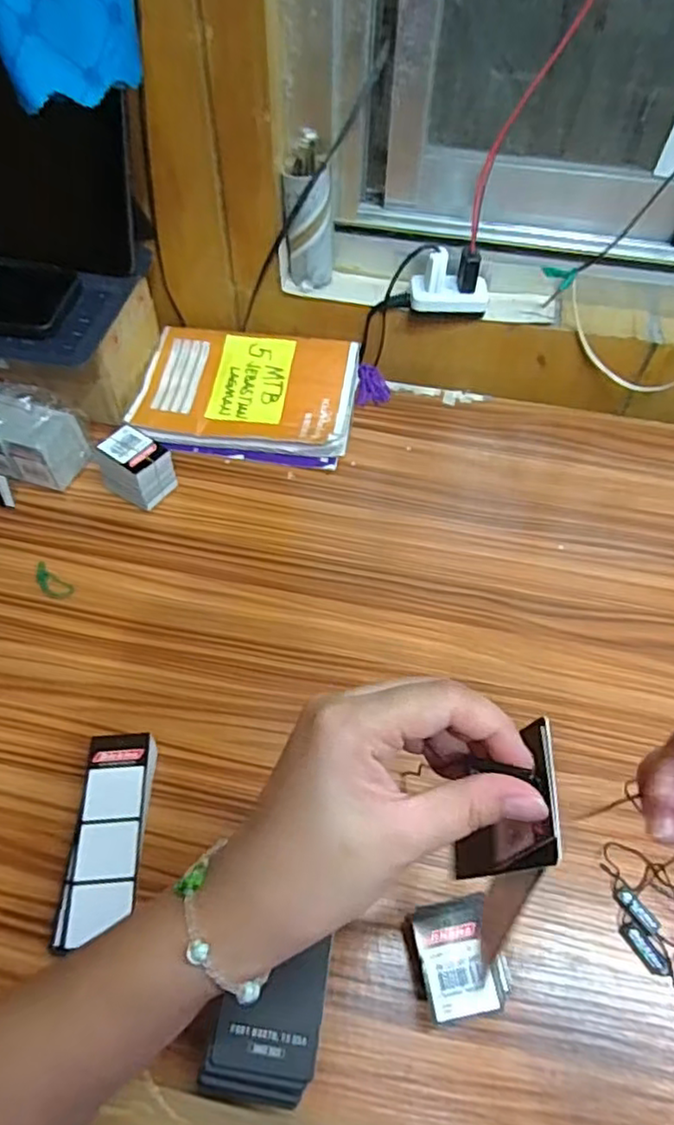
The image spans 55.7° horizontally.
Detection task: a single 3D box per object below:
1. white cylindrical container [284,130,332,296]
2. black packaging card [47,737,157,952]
[{"bbox_3d":[-0.025,-0.315,0.581,0.042,0.116,0.043,0,56,-1],"label":"white cylindrical container"},{"bbox_3d":[-0.137,0.168,0.391,0.040,0.032,0.117,1,56,-1],"label":"black packaging card"}]

